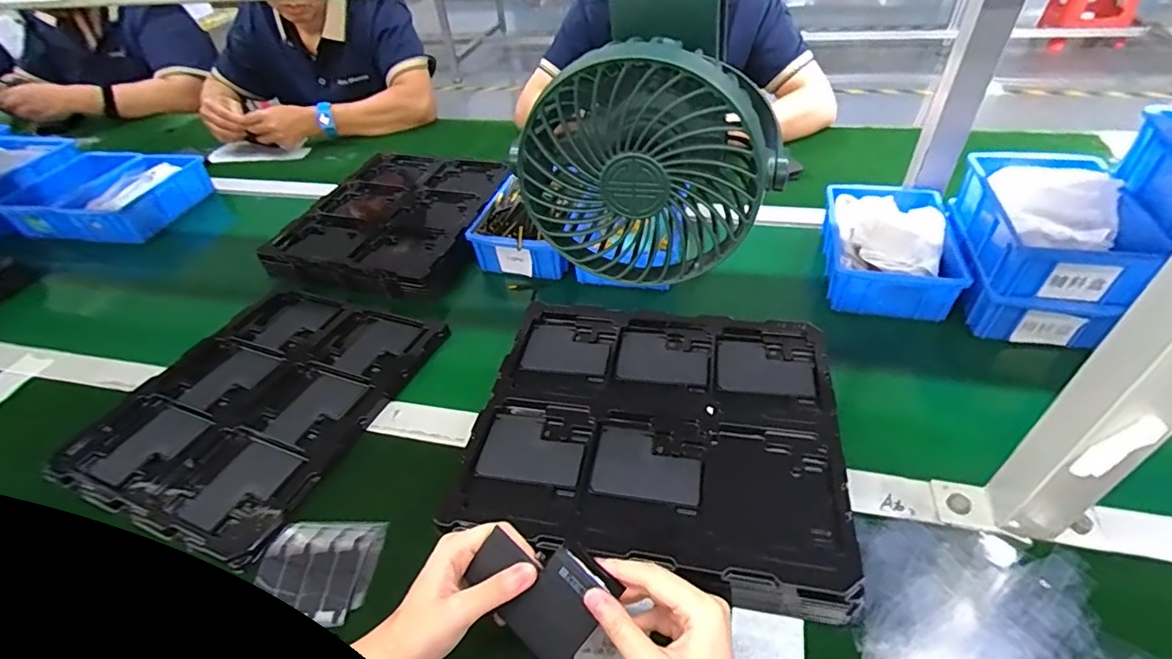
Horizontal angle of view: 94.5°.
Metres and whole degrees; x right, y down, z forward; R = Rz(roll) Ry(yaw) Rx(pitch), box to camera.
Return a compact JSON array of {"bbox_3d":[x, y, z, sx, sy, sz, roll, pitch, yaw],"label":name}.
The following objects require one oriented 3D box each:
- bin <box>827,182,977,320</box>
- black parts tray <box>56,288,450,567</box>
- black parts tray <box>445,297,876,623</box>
[{"bbox_3d":[0.373,-0.109,0.675,0.144,0.066,0.207,10,46,15],"label":"bin"},{"bbox_3d":[-0.360,0.072,0.608,0.282,0.017,0.312,13,47,19],"label":"black parts tray"},{"bbox_3d":[0.066,0.093,0.513,0.316,0.047,0.276,5,45,11],"label":"black parts tray"}]

